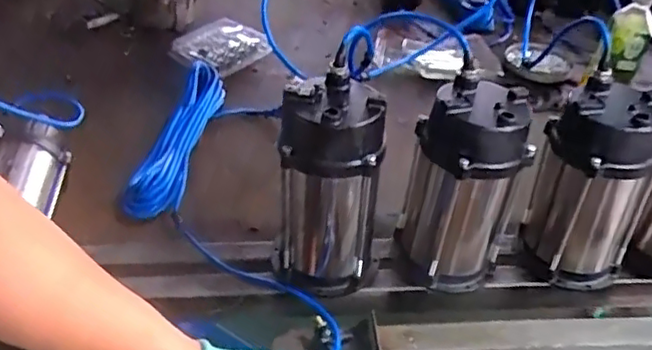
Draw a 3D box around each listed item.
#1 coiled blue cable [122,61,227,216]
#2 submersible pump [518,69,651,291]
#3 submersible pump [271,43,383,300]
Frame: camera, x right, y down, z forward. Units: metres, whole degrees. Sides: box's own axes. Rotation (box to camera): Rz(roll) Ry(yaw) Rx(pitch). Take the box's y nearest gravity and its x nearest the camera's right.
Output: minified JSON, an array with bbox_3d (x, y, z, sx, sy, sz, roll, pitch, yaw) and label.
[{"bbox_3d":[-0.231,-0.068,1.023,0.064,0.062,0.368,7,38,3],"label":"coiled blue cable"},{"bbox_3d":[0.336,0.019,0.811,0.125,0.261,0.114,23,42,21],"label":"submersible pump"},{"bbox_3d":[0.004,0.015,0.782,0.119,0.256,0.116,6,38,2],"label":"submersible pump"}]

